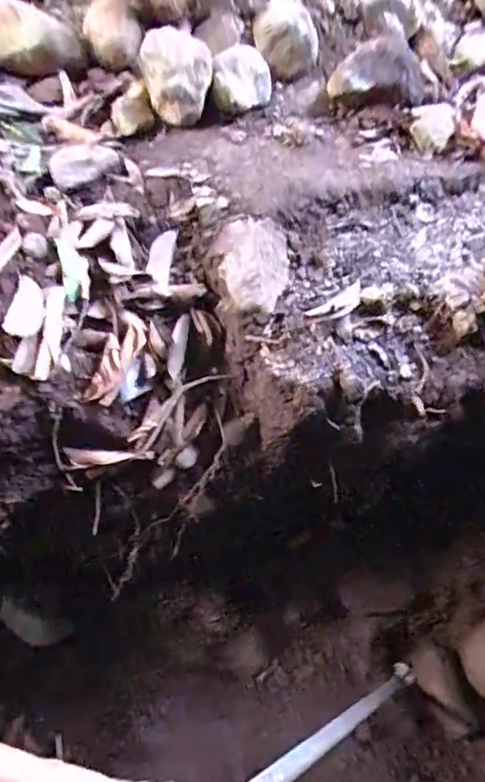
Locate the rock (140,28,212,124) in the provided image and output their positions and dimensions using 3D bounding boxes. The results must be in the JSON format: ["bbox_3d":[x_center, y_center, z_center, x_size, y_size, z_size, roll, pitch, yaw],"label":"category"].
[{"bbox_3d":[-0.099,-0.482,0.828,0.106,0.109,0.125,-6,50,-9],"label":"rock"}]

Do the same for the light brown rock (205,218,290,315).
[{"bbox_3d":[0.012,-0.167,0.730,0.105,0.044,0.135,-10,81,-17],"label":"light brown rock"}]

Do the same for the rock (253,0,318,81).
[{"bbox_3d":[0.070,-0.562,0.873,0.105,0.088,0.109,9,49,4],"label":"rock"}]

